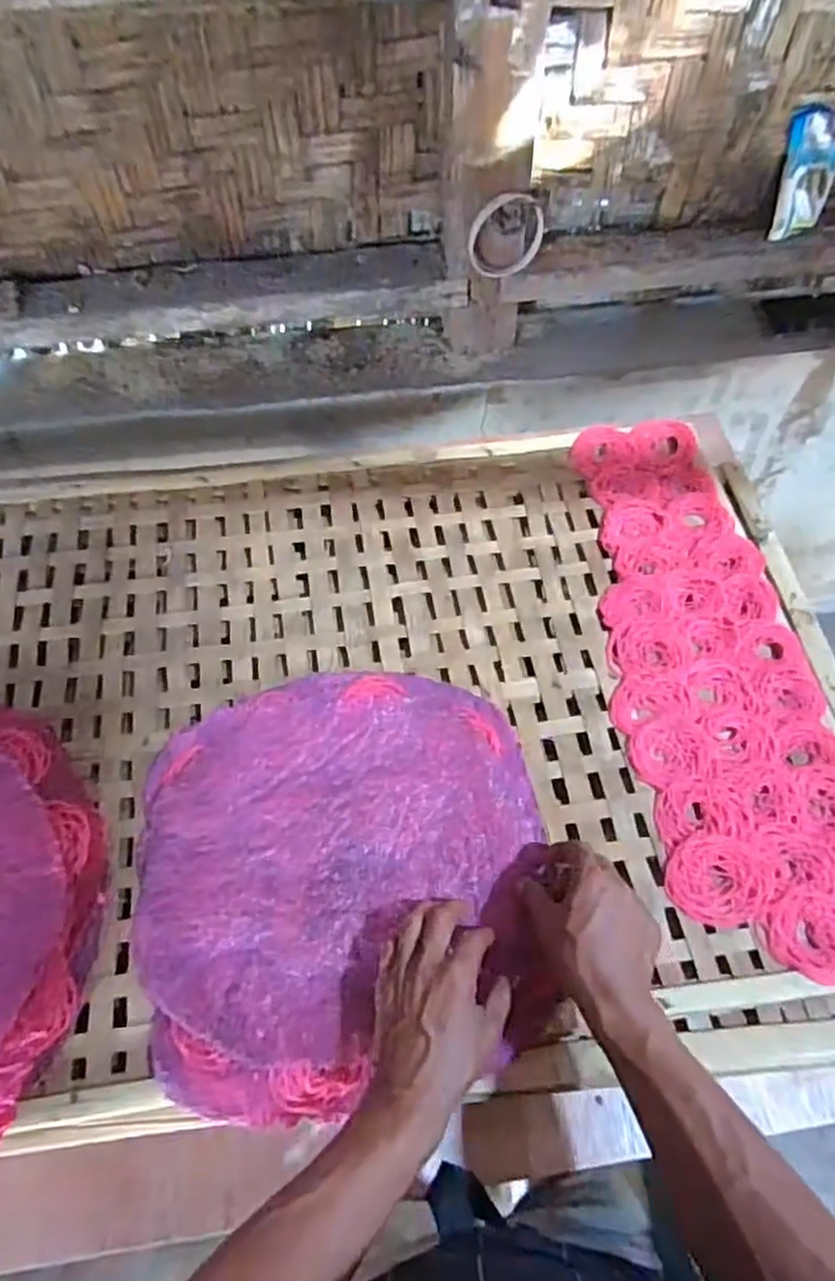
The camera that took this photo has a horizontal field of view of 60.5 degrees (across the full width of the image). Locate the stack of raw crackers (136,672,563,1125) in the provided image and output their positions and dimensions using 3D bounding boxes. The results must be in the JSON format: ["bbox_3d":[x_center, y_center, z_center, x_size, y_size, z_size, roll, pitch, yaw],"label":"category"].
[{"bbox_3d":[-0.063,0.186,0.607,0.333,0.026,0.341,-7,62,-5],"label":"stack of raw crackers"}]

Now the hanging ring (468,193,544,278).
[{"bbox_3d":[0.099,-0.455,0.810,0.088,0.097,0.019,-18,61,-10],"label":"hanging ring"}]

